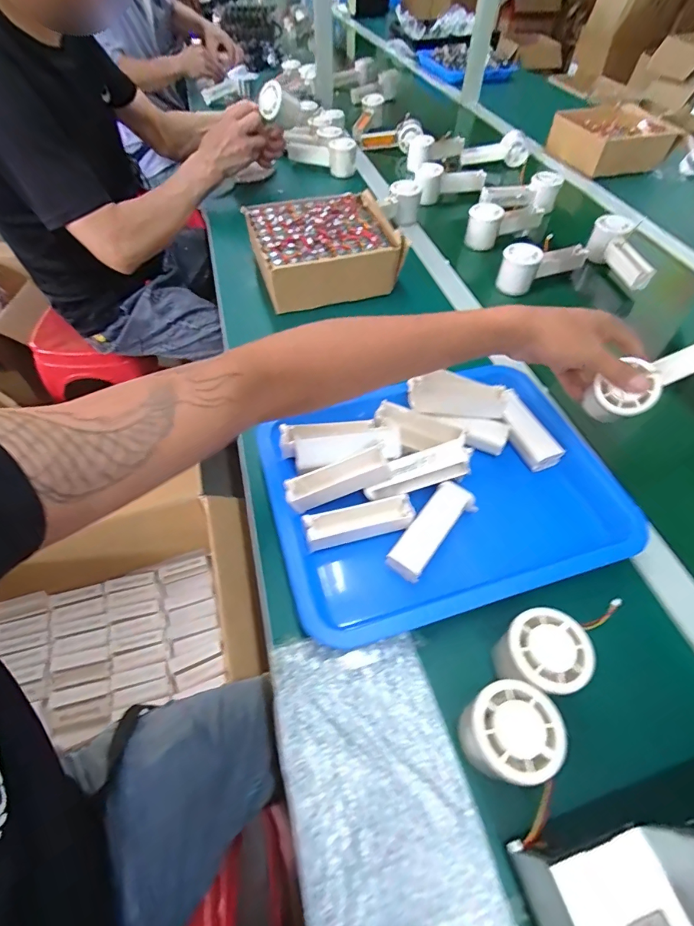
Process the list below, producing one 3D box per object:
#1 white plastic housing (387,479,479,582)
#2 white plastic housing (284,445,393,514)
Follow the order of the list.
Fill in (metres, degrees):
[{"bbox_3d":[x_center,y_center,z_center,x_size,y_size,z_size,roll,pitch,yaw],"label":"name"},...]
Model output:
[{"bbox_3d":[0.079,0.063,0.398,0.036,0.022,0.103,36,61,24],"label":"white plastic housing"},{"bbox_3d":[-0.009,0.016,0.410,0.099,0.027,0.027,-21,55,2],"label":"white plastic housing"}]

